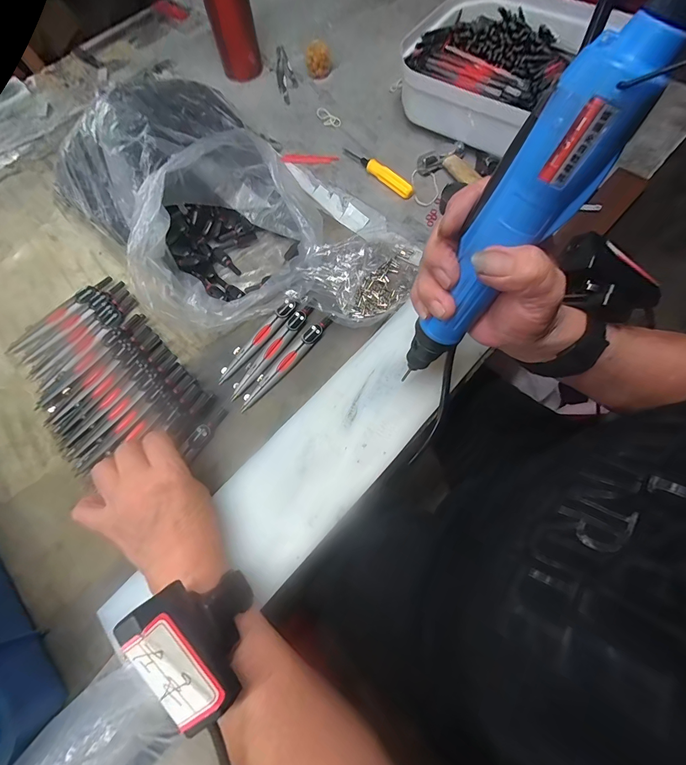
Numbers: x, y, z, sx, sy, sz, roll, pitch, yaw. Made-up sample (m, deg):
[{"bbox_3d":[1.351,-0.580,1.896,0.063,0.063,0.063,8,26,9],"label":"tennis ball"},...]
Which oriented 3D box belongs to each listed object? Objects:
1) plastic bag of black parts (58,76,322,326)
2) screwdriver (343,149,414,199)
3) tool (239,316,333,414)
[{"bbox_3d":[-0.158,-0.204,0.389,0.210,0.103,0.287,-37,70,-12],"label":"plastic bag of black parts"},{"bbox_3d":[0.043,-0.270,0.454,0.017,0.016,0.120,-37,70,-12],"label":"screwdriver"},{"bbox_3d":[-0.056,-0.022,0.354,0.015,0.014,0.121,40,75,18],"label":"tool"}]

